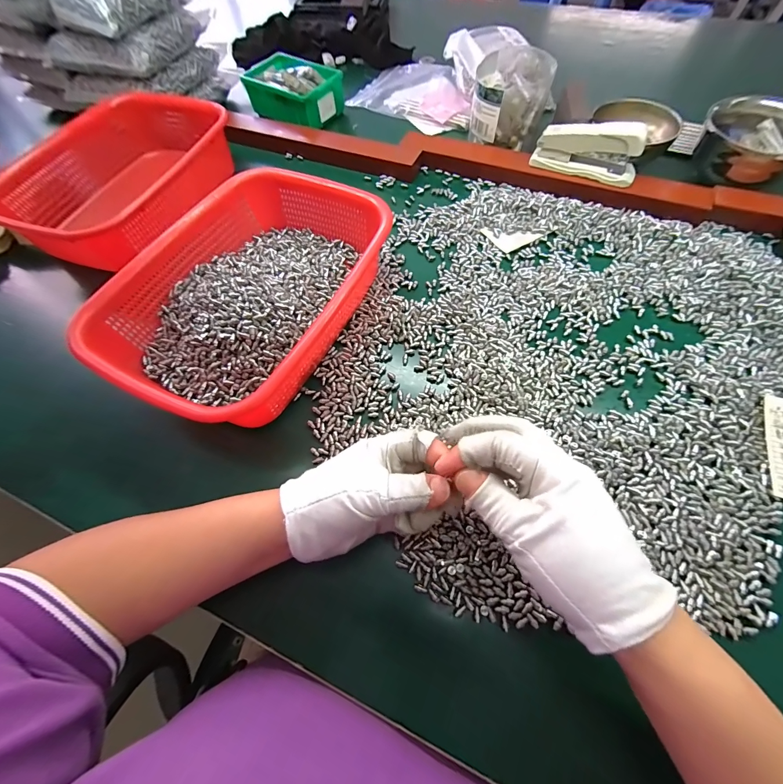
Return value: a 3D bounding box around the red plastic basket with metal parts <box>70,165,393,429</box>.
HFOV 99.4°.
[{"bbox_3d":[-0.137,-0.104,0.343,0.207,0.075,0.274,22,67,13],"label":"red plastic basket with metal parts"}]

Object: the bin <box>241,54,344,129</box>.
[{"bbox_3d":[-0.165,-0.513,0.563,0.153,0.051,0.110,38,71,19],"label":"bin"}]

